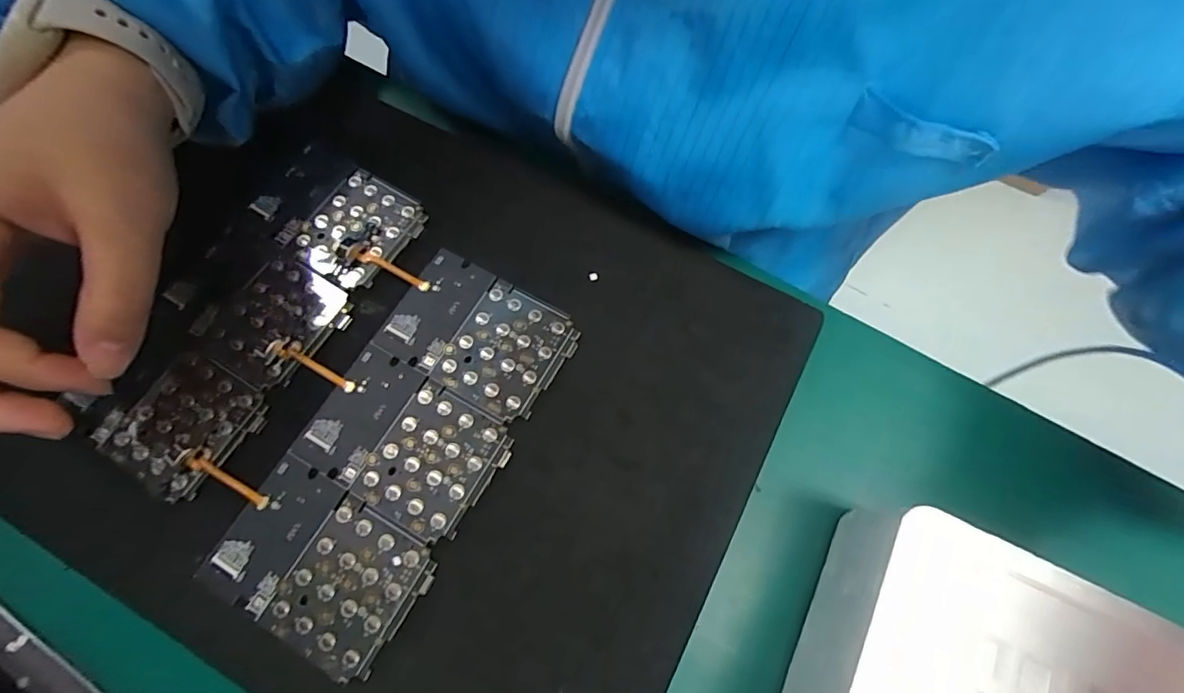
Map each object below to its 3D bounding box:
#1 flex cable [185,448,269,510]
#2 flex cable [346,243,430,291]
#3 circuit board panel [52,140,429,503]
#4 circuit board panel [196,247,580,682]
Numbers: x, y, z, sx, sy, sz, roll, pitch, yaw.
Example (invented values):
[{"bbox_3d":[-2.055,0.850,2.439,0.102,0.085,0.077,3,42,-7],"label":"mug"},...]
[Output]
[{"bbox_3d":[-0.148,0.054,0.212,0.038,0.004,0.008,30,74,9],"label":"flex cable"},{"bbox_3d":[-0.095,-0.036,0.244,0.040,0.006,0.009,25,74,8],"label":"flex cable"},{"bbox_3d":[-0.155,-0.021,0.236,0.077,0.005,0.162,31,74,10],"label":"circuit board panel"},{"bbox_3d":[-0.079,0.039,0.220,0.078,0.006,0.162,29,74,9],"label":"circuit board panel"}]

